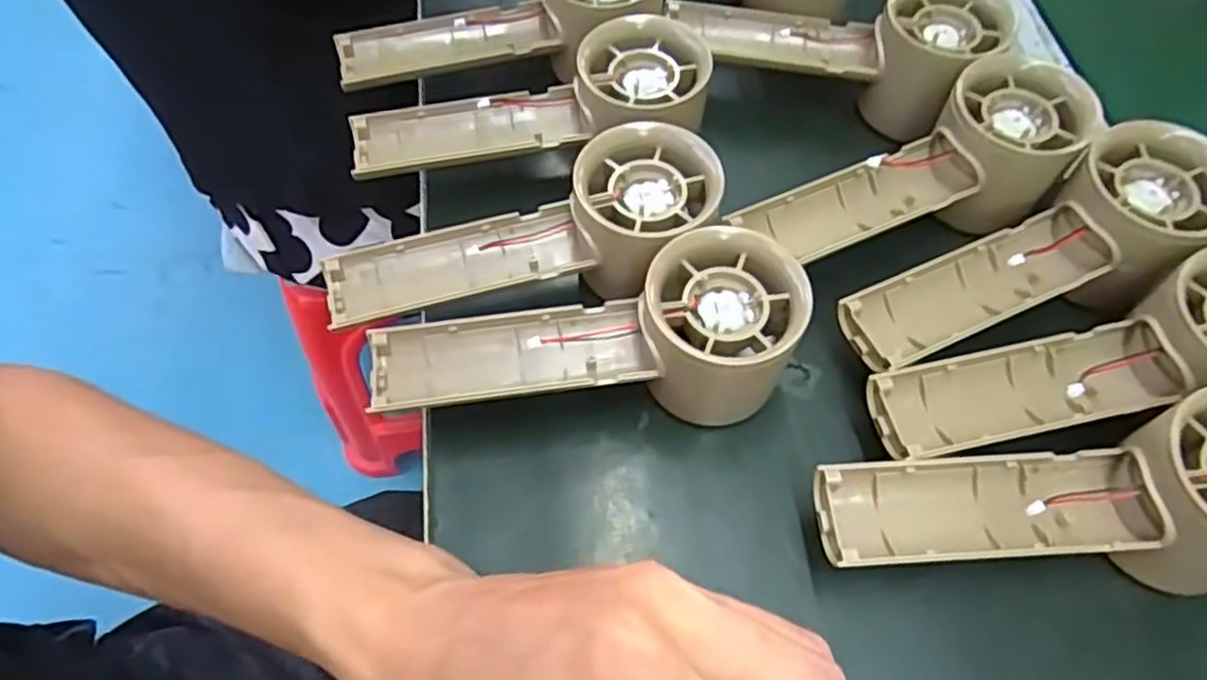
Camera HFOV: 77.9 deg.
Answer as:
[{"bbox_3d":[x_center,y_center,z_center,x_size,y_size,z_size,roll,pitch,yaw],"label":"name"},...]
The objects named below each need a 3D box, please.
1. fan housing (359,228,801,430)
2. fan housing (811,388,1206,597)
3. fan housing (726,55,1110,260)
[{"bbox_3d":[-0.008,-0.001,0.279,0.158,0.054,0.054,-2,61,-1],"label":"fan housing"},{"bbox_3d":[0.151,0.059,0.246,0.155,0.060,0.056,-8,61,-4],"label":"fan housing"},{"bbox_3d":[0.132,-0.066,0.319,0.145,0.037,0.062,-21,62,3],"label":"fan housing"}]

